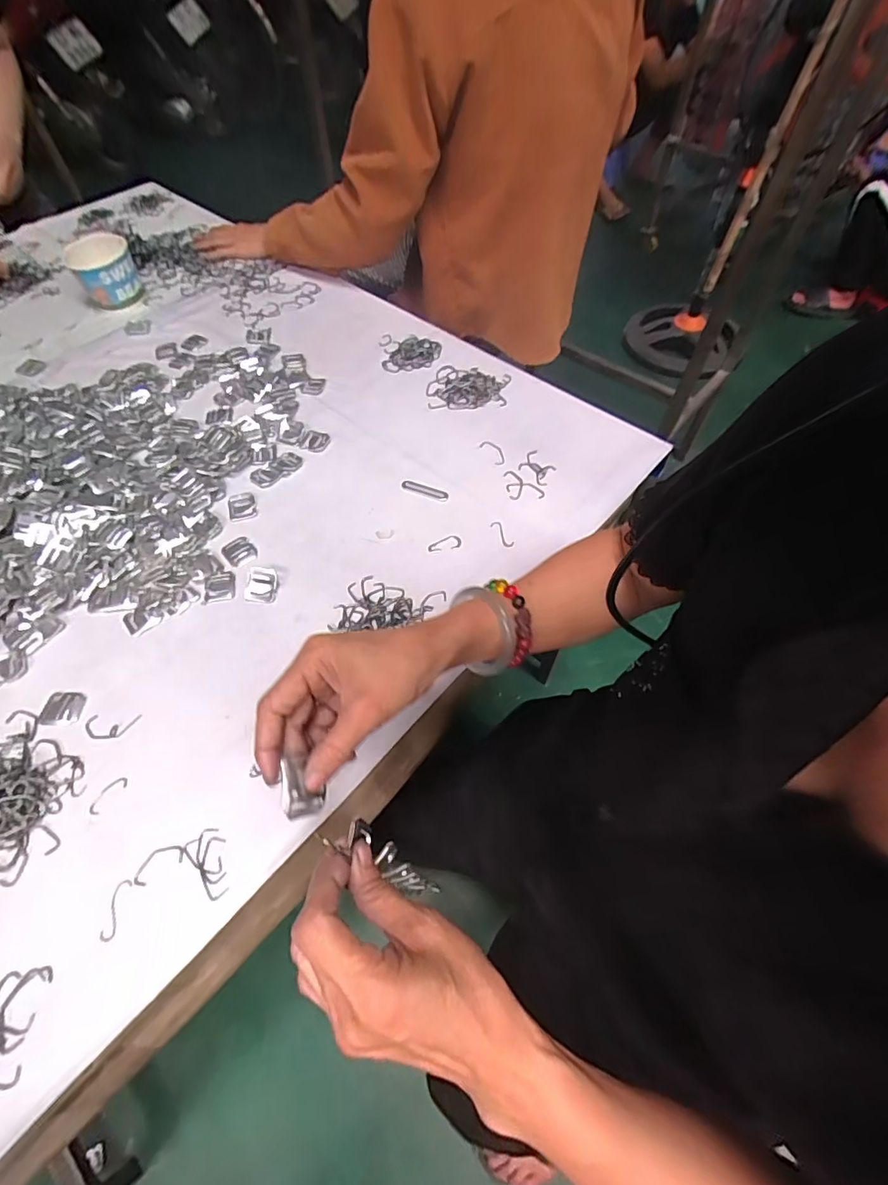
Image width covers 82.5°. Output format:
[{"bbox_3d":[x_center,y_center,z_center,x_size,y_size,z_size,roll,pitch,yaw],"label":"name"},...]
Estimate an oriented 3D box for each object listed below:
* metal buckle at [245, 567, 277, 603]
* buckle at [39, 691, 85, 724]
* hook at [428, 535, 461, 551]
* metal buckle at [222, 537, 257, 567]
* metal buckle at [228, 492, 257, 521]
[{"bbox_3d":[-0.188,-0.009,0.523,0.027,0.013,0.036,3,58,3],"label":"metal buckle"},{"bbox_3d":[-0.350,0.105,0.465,0.034,0.004,0.029,0,58,1],"label":"buckle"},{"bbox_3d":[0.000,-0.055,0.555,0.036,0.004,0.017,-7,58,-3],"label":"hook"},{"bbox_3d":[-0.226,-0.046,0.556,0.031,0.004,0.037,-36,64,-20],"label":"metal buckle"},{"bbox_3d":[-0.234,-0.100,0.588,0.031,0.006,0.036,-13,59,-7],"label":"metal buckle"}]

